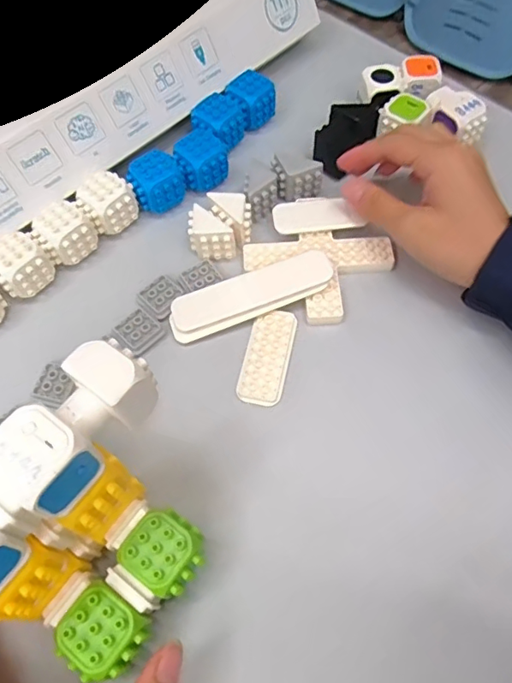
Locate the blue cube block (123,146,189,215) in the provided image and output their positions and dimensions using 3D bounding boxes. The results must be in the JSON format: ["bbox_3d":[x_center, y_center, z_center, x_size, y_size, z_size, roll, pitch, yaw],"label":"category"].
[{"bbox_3d":[-0.073,-0.115,0.384,0.036,0.037,0.031,-32,64,-15],"label":"blue cube block"}]

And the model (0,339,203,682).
[{"bbox_3d":[-0.073,0.084,0.208,0.072,0.090,0.132,32,66,16],"label":"model"}]

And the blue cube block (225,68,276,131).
[{"bbox_3d":[-0.003,-0.196,0.425,0.032,0.032,0.031,-36,65,-17],"label":"blue cube block"}]

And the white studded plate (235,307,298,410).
[{"bbox_3d":[0.007,0.010,0.332,0.027,0.010,0.066,10,61,8],"label":"white studded plate"}]

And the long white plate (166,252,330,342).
[{"bbox_3d":[-0.004,-0.032,0.343,0.108,0.008,0.031,-22,78,-2],"label":"long white plate"}]

